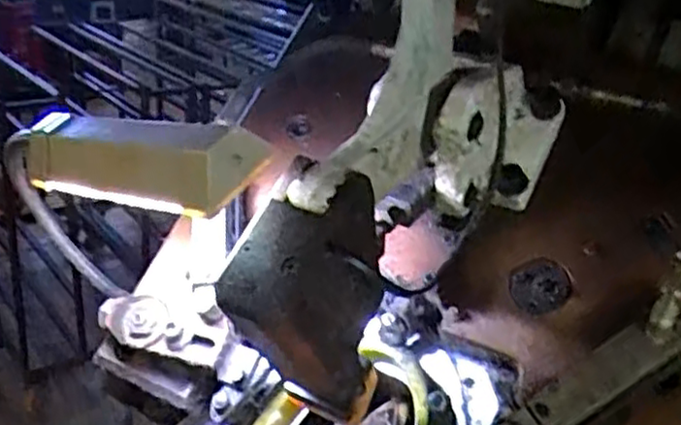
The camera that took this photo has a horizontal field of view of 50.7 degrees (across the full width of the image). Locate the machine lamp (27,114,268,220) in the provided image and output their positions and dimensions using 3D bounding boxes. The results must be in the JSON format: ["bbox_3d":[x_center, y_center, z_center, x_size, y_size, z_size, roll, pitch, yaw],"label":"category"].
[{"bbox_3d":[-0.128,-0.035,0.460,0.206,0.052,0.062,9,20,43],"label":"machine lamp"}]

